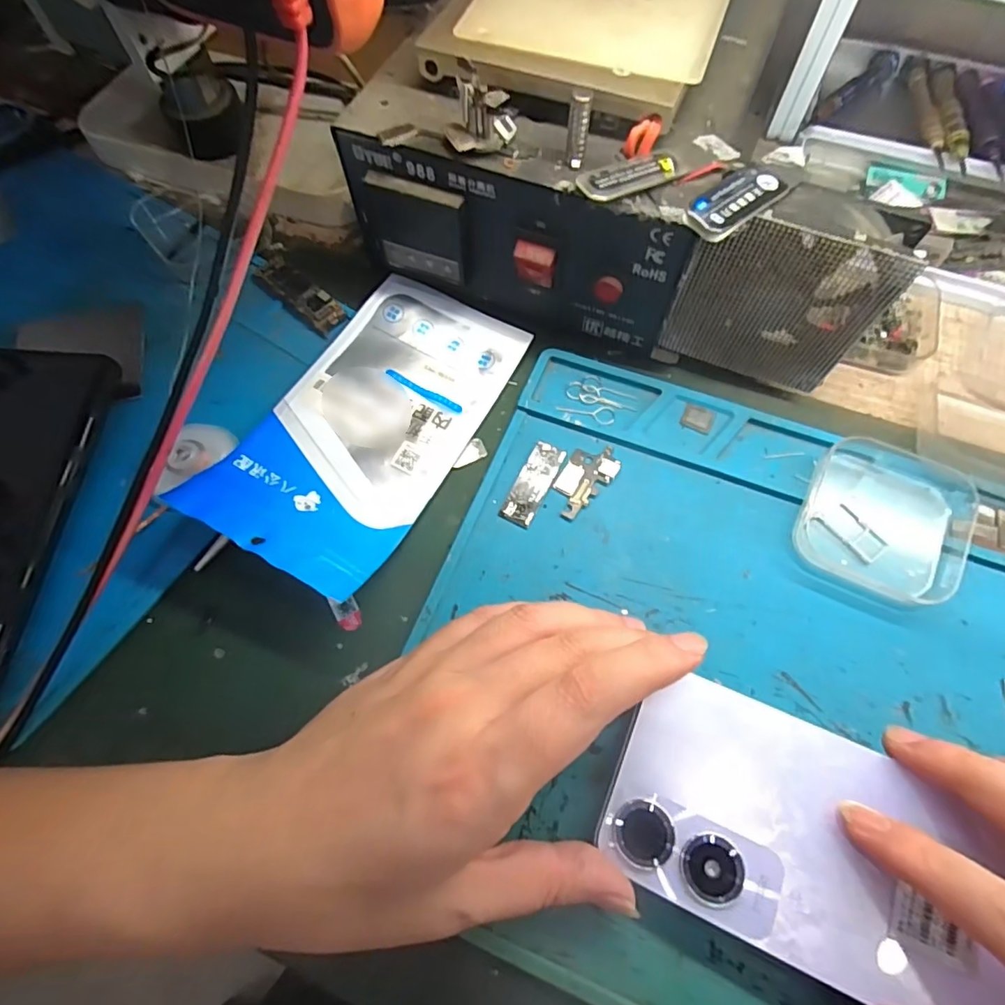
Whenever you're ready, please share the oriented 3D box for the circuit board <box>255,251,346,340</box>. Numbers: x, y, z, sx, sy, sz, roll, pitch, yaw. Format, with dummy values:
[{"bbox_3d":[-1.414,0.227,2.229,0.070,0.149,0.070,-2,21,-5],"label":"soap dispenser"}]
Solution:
[{"bbox_3d":[-0.112,-0.116,0.294,0.061,0.004,0.021,39,74,15],"label":"circuit board"}]

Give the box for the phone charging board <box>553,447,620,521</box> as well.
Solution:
[{"bbox_3d":[0.038,-0.012,0.252,0.022,0.004,0.040,37,73,15],"label":"phone charging board"}]

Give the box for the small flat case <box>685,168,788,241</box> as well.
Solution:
[{"bbox_3d":[0.087,-0.112,0.201,0.044,0.008,0.017,-38,71,-14],"label":"small flat case"}]

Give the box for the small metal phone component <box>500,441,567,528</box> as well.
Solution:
[{"bbox_3d":[0.015,-0.009,0.251,0.015,0.004,0.043,26,71,11],"label":"small metal phone component"}]

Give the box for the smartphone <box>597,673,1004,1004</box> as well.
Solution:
[{"bbox_3d":[0.109,0.116,0.179,0.139,0.014,0.072,23,70,10],"label":"smartphone"}]

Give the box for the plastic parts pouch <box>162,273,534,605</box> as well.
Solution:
[{"bbox_3d":[-0.062,-0.043,0.252,0.086,0.029,0.161,26,71,11],"label":"plastic parts pouch"}]

